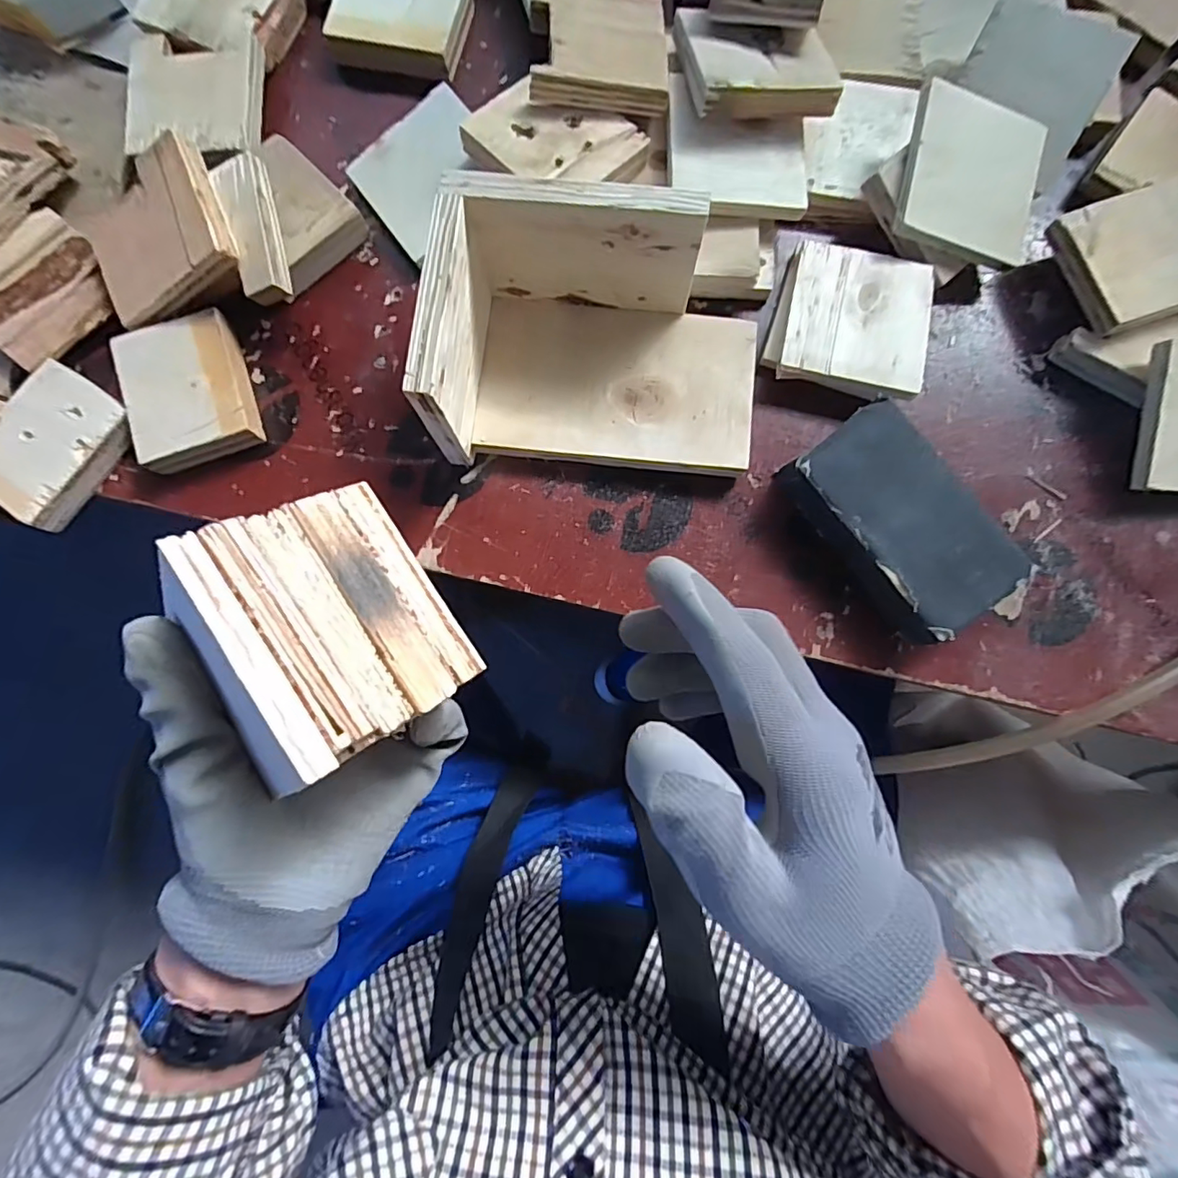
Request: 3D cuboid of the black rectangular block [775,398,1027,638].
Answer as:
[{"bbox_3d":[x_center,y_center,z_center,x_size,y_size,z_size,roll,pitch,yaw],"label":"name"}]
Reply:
[{"bbox_3d":[0.189,-0.041,0.335,0.072,0.038,0.134,-35,85,-7],"label":"black rectangular block"}]

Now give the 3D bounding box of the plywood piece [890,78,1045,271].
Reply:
[{"bbox_3d":[0.247,-0.265,0.351,0.091,0.014,0.090,11,95,-10],"label":"plywood piece"}]

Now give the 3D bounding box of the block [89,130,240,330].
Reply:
[{"bbox_3d":[-0.271,-0.220,0.341,0.094,0.013,0.078,-27,88,14],"label":"block"}]

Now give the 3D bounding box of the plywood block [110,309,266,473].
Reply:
[{"bbox_3d":[-0.259,-0.127,0.354,0.071,0.022,0.090,-17,83,-5],"label":"plywood block"}]

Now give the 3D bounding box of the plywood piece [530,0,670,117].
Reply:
[{"bbox_3d":[0.007,-0.352,0.350,0.087,0.013,0.087,1,82,-2],"label":"plywood piece"}]

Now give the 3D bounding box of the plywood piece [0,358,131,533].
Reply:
[{"bbox_3d":[-0.344,-0.091,0.349,0.074,0.018,0.091,34,82,2],"label":"plywood piece"}]

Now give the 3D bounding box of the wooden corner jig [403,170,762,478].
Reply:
[{"bbox_3d":[0.008,-0.143,0.321,0.189,0.094,0.119,2,82,-2],"label":"wooden corner jig"}]

